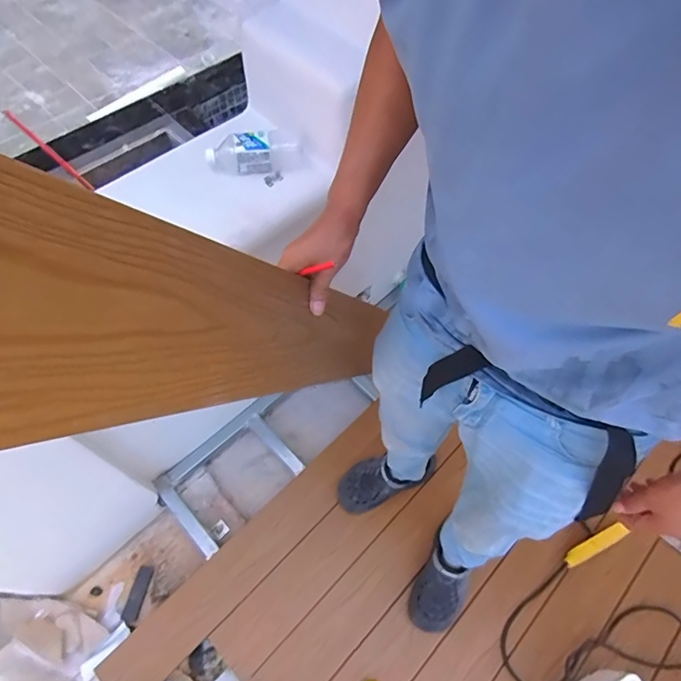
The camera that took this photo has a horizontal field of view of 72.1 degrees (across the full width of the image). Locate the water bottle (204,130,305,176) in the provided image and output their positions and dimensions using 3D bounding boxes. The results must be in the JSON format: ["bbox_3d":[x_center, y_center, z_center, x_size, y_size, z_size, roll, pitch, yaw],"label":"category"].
[{"bbox_3d":[-0.174,-0.380,0.951,0.196,0.064,0.061,-8,61,-7],"label":"water bottle"}]

